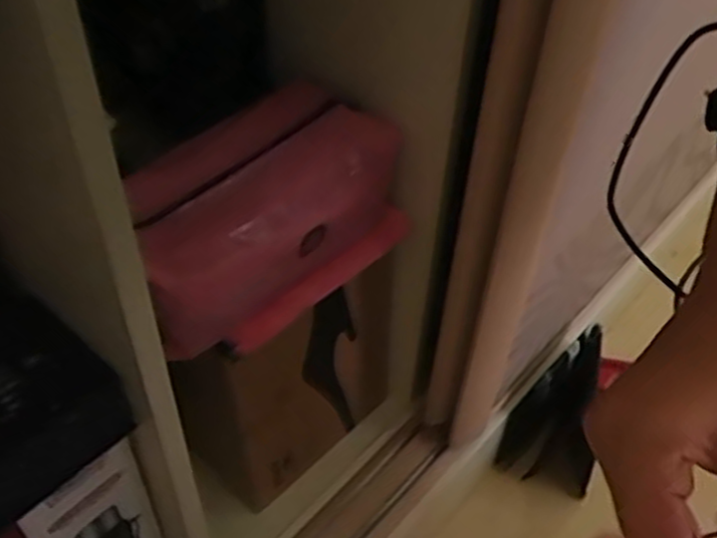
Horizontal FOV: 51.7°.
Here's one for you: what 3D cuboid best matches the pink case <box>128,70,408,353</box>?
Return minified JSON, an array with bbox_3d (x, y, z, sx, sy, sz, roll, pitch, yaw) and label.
[{"bbox_3d":[-0.090,-0.051,0.669,0.271,0.124,0.150,-31,54,-28],"label":"pink case"}]

